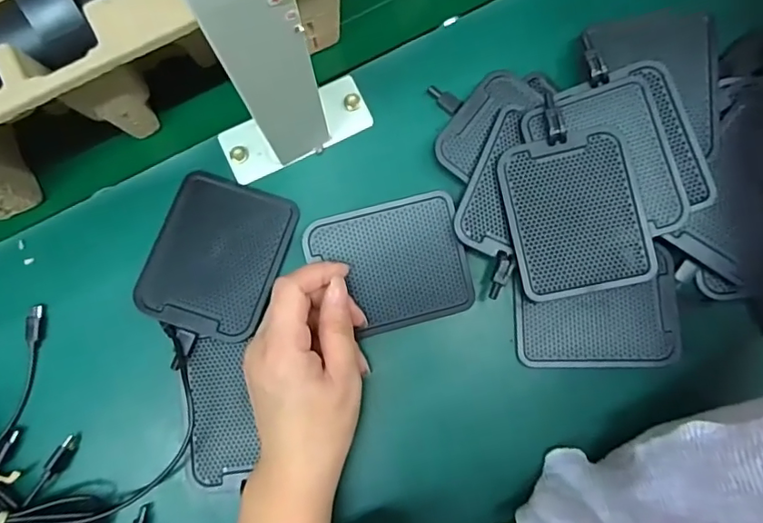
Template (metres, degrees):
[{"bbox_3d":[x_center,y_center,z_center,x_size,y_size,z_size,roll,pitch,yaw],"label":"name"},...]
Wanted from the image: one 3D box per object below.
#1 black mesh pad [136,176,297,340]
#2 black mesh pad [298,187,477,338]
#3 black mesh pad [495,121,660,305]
[{"bbox_3d":[-0.105,-0.004,0.351,0.079,0.009,0.100,19,80,4],"label":"black mesh pad"},{"bbox_3d":[0.006,0.003,0.349,0.095,0.008,0.080,-14,93,-2],"label":"black mesh pad"},{"bbox_3d":[0.120,-0.030,0.339,0.078,0.004,0.098,-12,84,9],"label":"black mesh pad"}]

